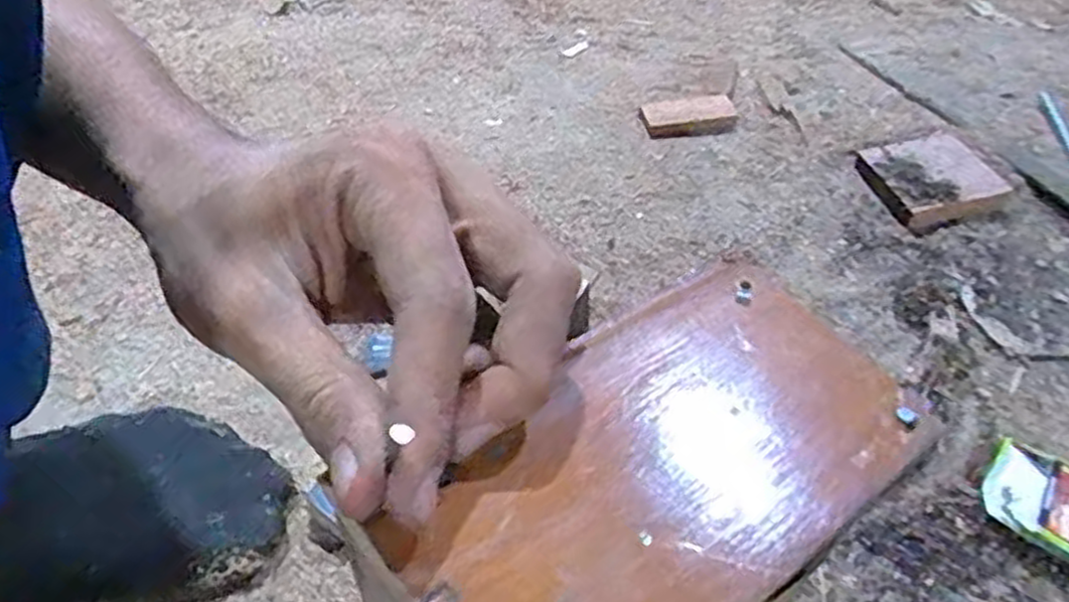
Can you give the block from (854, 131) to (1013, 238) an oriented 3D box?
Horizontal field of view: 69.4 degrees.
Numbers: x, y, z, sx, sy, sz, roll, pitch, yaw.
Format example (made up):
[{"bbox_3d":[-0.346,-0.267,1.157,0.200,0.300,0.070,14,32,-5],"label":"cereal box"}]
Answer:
[{"bbox_3d":[0.290,-0.091,0.565,0.081,0.018,0.090,-11,45,-10],"label":"block"}]

